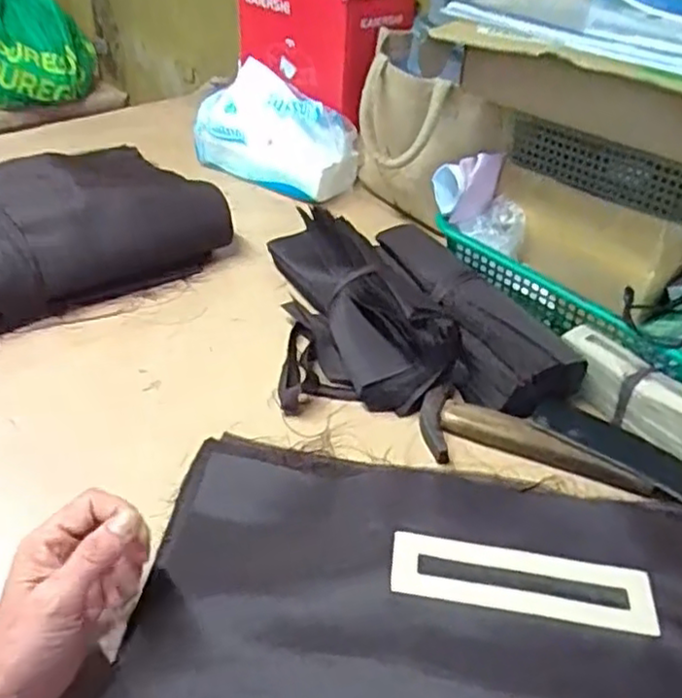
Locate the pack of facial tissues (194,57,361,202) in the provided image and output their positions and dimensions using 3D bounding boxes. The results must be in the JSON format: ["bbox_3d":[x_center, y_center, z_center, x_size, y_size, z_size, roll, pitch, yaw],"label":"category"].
[{"bbox_3d":[-0.093,-0.295,0.944,0.227,0.123,0.087,16,39,11],"label":"pack of facial tissues"}]

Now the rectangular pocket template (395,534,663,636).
[{"bbox_3d":[0.111,0.143,0.420,0.159,0.007,0.041,9,46,2],"label":"rectangular pocket template"}]

